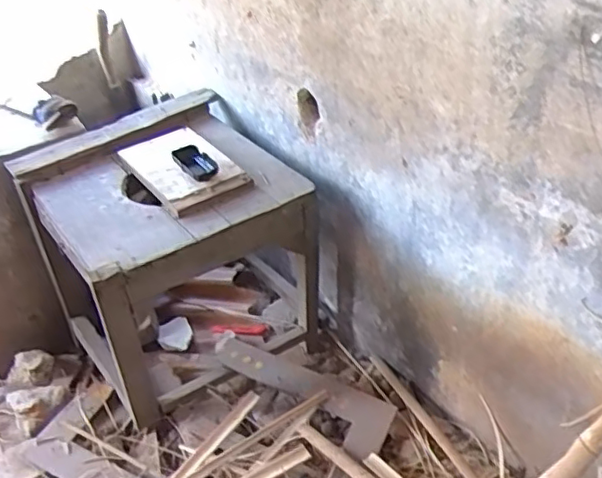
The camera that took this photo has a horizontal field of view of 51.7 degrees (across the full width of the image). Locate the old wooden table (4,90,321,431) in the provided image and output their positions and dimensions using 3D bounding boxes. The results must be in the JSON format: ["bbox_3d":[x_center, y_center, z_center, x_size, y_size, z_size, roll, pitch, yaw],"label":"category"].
[{"bbox_3d":[-0.252,0.034,1.273,0.461,0.441,0.468,-26,41,-22],"label":"old wooden table"}]

